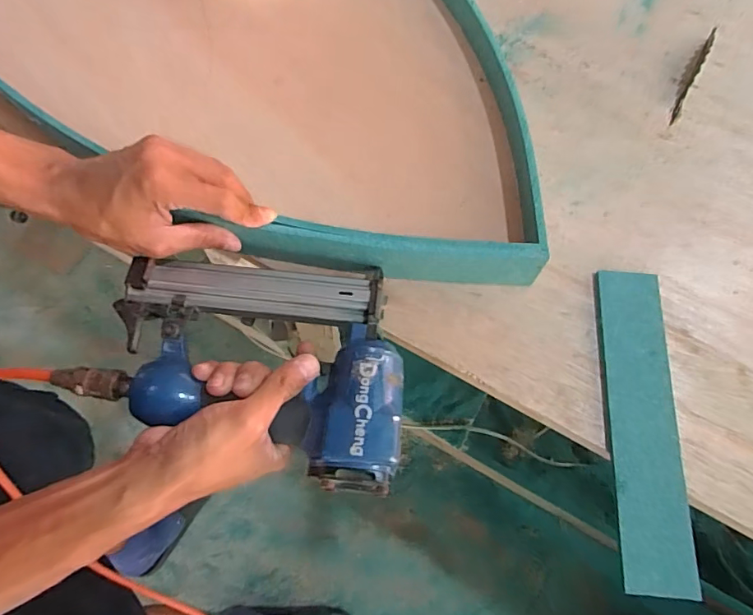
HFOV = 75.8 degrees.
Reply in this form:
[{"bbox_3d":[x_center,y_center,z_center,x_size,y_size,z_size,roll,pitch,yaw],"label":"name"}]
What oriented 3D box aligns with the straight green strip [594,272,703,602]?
[{"bbox_3d":[0.205,0.084,0.373,0.051,0.008,0.241,5,67,2],"label":"straight green strip"}]

